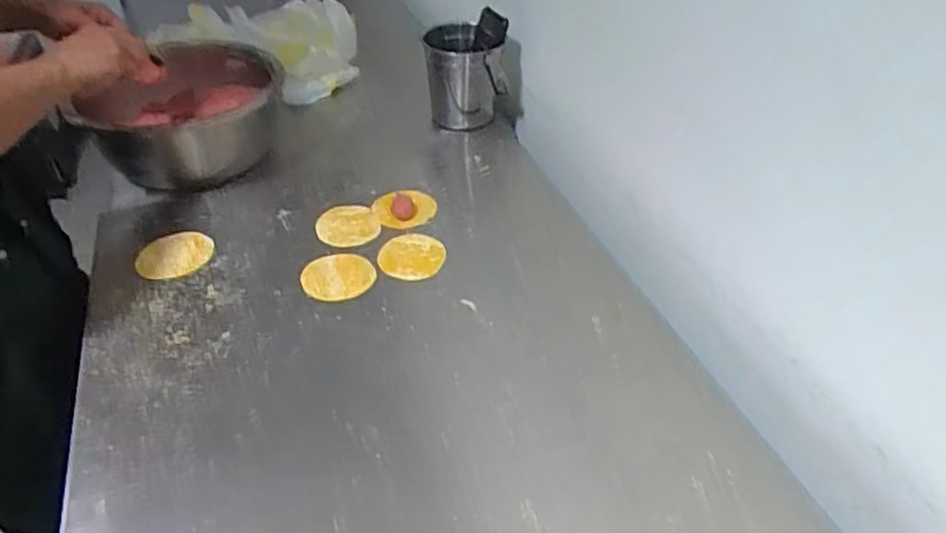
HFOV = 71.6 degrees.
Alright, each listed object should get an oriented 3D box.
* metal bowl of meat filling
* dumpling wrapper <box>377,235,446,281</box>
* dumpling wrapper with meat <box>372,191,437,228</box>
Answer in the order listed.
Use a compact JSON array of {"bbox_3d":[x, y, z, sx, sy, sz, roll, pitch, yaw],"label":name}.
[{"bbox_3d":[-0.421,-0.232,1.007,0.241,0.147,0.316,-5,41,-6],"label":"metal bowl of meat filling"},{"bbox_3d":[-0.075,-0.015,0.815,0.080,0.006,0.080,0,40,0],"label":"dumpling wrapper"},{"bbox_3d":[-0.093,-0.083,0.894,0.084,0.020,0.077,-7,41,-9],"label":"dumpling wrapper with meat"}]

